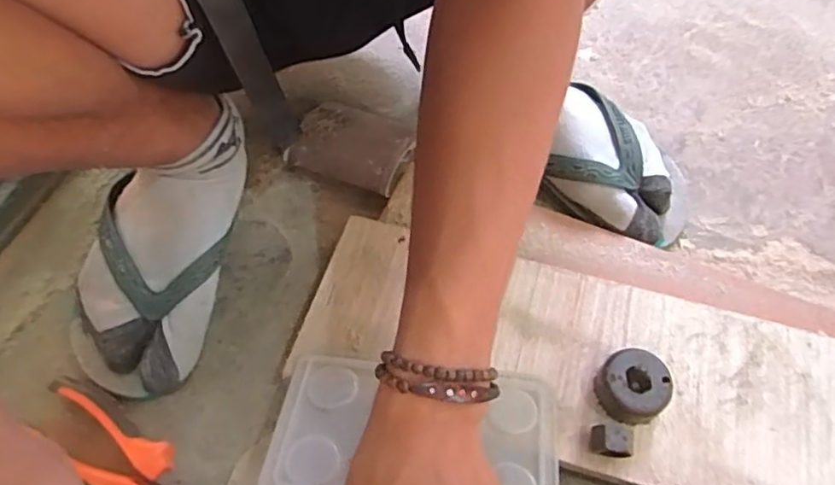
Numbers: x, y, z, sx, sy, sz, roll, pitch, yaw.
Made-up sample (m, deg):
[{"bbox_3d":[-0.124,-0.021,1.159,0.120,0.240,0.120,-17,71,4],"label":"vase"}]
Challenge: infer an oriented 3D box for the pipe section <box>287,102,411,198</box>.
[{"bbox_3d":[-0.055,-0.081,0.511,0.103,0.041,0.066,26,64,15],"label":"pipe section"}]

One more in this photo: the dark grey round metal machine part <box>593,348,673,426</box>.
[{"bbox_3d":[0.131,0.088,0.366,0.039,0.026,0.040,0,61,1],"label":"dark grey round metal machine part"}]

